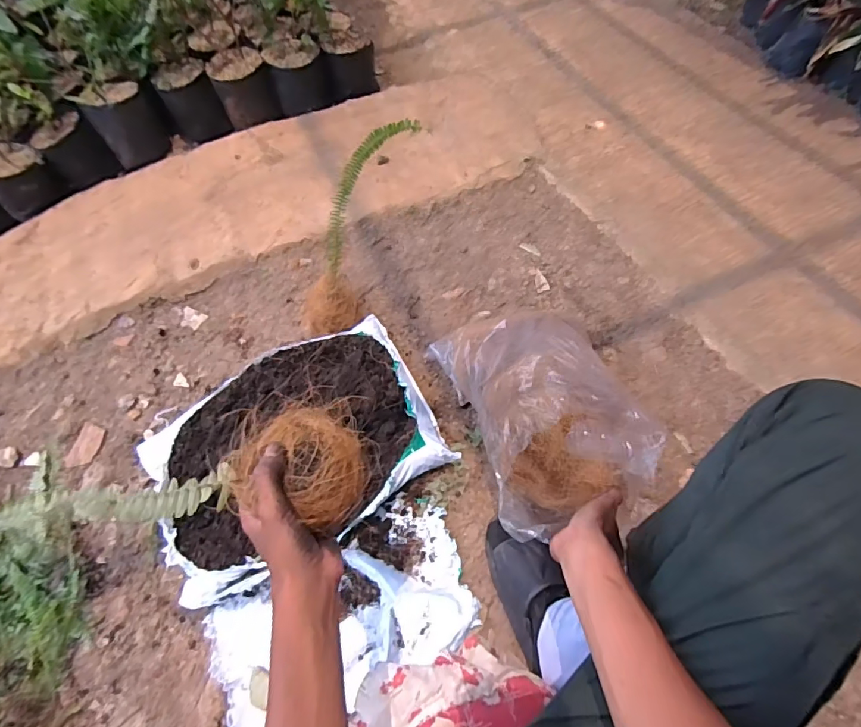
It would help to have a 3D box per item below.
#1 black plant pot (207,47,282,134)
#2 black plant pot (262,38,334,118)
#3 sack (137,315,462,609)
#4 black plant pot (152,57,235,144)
[{"bbox_3d":[-0.508,-0.753,1.302,0.153,0.145,0.124,-18,65,-8],"label":"black plant pot"},{"bbox_3d":[-0.364,-0.786,1.302,0.142,0.130,0.134,0,64,0],"label":"black plant pot"},{"bbox_3d":[-0.251,0.142,0.846,0.500,0.078,0.383,-28,62,-11],"label":"sack"},{"bbox_3d":[-0.656,-0.717,1.306,0.140,0.161,0.112,-29,63,-11],"label":"black plant pot"}]

